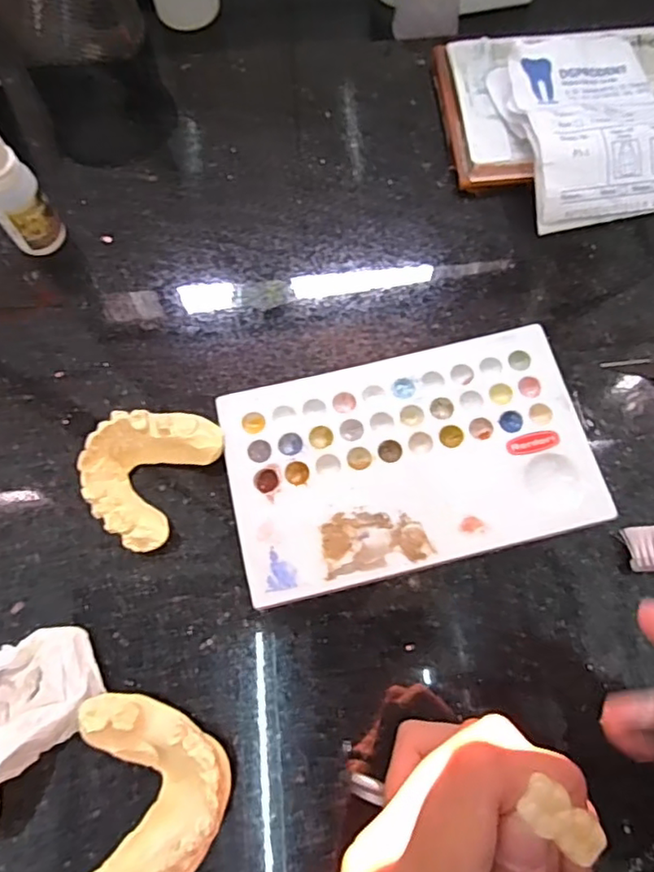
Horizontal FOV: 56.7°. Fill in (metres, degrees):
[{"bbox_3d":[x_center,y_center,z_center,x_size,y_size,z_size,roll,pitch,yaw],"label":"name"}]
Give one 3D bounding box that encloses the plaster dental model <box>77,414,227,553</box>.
[{"bbox_3d":[-0.078,0.014,0.261,0.047,0.022,0.059,29,74,11],"label":"plaster dental model"}]

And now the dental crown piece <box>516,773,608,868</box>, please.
[{"bbox_3d":[0.046,0.074,0.116,0.018,0.004,0.008,41,75,-4],"label":"dental crown piece"}]

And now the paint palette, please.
[{"bbox_3d":[0.035,0.010,0.266,0.151,0.012,0.094,-13,71,-4],"label":"paint palette"}]

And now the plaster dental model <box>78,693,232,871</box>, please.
[{"bbox_3d":[-0.061,0.131,0.217,0.049,0.029,0.072,-5,71,-1],"label":"plaster dental model"}]

